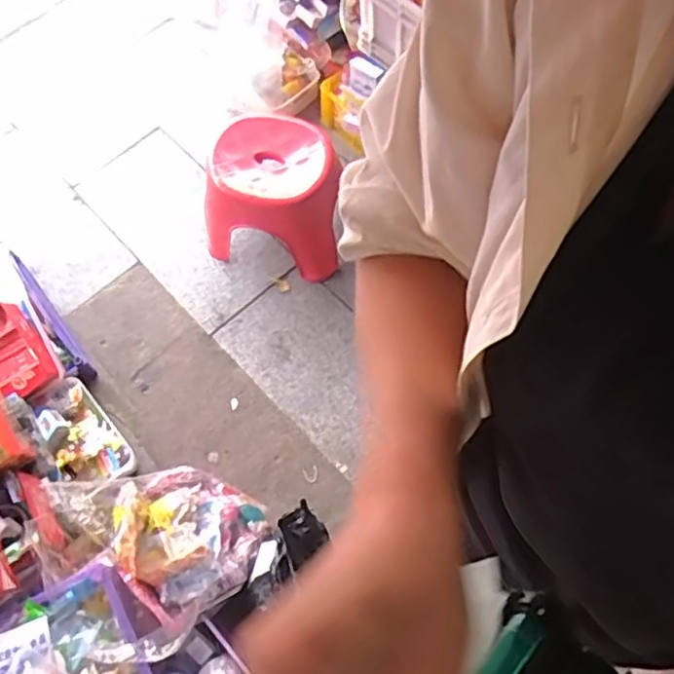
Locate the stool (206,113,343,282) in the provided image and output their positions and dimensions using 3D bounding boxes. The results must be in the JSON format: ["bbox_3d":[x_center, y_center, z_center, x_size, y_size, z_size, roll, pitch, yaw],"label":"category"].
[{"bbox_3d":[-0.138,-0.356,1.635,0.320,0.291,0.315,16,70,8],"label":"stool"}]

